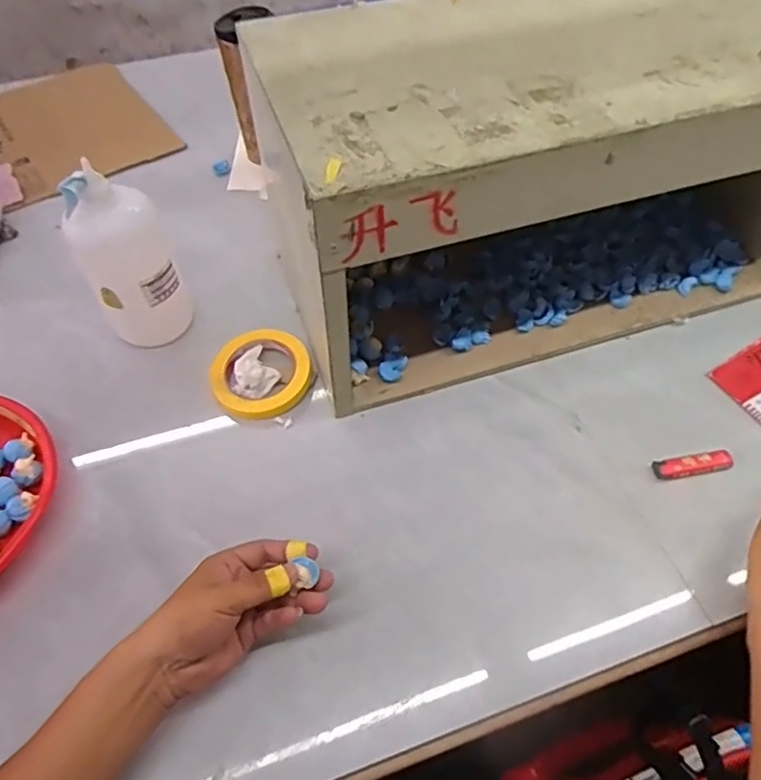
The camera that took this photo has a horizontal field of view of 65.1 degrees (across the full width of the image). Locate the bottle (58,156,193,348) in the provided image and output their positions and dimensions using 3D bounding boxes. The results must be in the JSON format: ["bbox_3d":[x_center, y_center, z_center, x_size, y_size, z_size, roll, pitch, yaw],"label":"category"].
[{"bbox_3d":[-0.273,-0.140,0.644,0.093,0.192,0.093,-23,60,-13],"label":"bottle"}]

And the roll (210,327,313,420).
[{"bbox_3d":[-0.132,-0.022,0.660,0.104,0.023,0.110,0,55,0],"label":"roll"}]

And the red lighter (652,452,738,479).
[{"bbox_3d":[0.316,0.075,0.598,0.084,0.006,0.019,-7,55,-5],"label":"red lighter"}]

